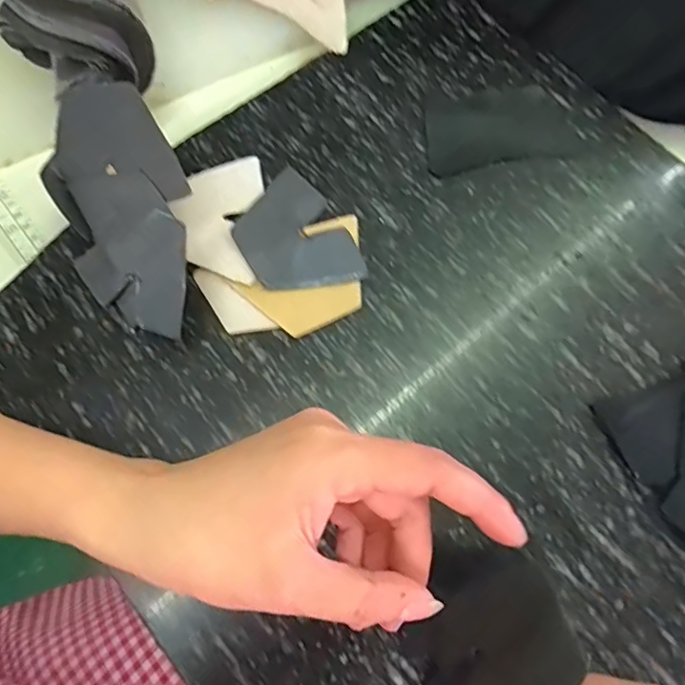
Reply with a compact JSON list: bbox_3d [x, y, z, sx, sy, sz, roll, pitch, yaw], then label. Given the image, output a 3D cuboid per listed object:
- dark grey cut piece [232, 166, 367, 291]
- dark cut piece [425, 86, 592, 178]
[{"bbox_3d":[-0.029,-0.060,0.313,0.058,0.004,0.078,-29,75,-16],"label":"dark grey cut piece"},{"bbox_3d":[0.100,-0.137,0.345,0.097,0.004,0.059,-7,71,-4],"label":"dark cut piece"}]

